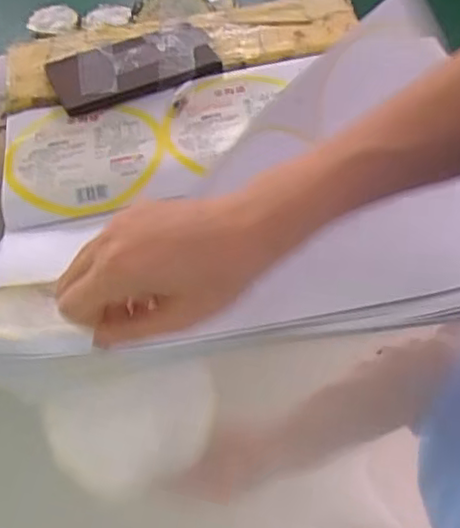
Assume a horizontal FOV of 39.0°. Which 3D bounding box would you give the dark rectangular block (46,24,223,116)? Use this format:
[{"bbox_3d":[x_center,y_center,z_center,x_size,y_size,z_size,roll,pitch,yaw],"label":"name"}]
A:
[{"bbox_3d":[-0.109,-0.224,0.729,0.179,0.016,0.116,-23,53,-13],"label":"dark rectangular block"}]

